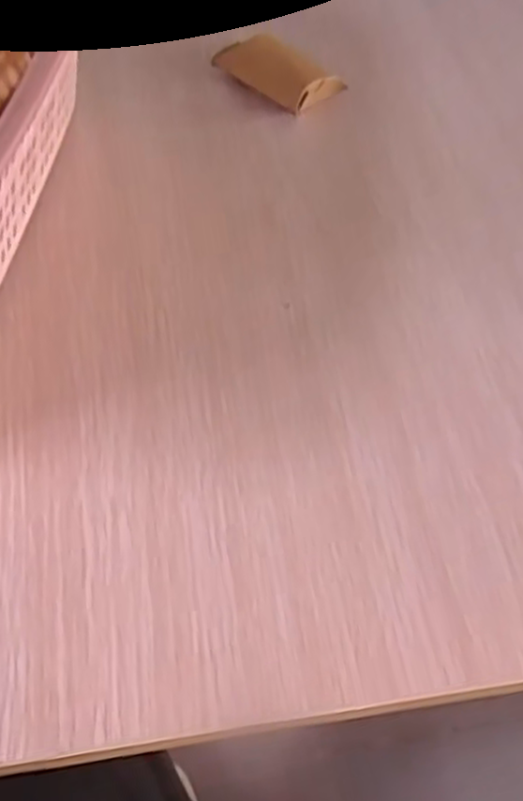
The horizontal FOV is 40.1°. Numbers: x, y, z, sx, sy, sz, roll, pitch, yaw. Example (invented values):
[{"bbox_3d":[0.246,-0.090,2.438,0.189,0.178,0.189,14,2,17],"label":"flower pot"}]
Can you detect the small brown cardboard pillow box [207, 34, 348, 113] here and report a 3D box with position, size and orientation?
[{"bbox_3d":[0.009,-0.214,0.468,0.079,0.015,0.040,36,62,18],"label":"small brown cardboard pillow box"}]

